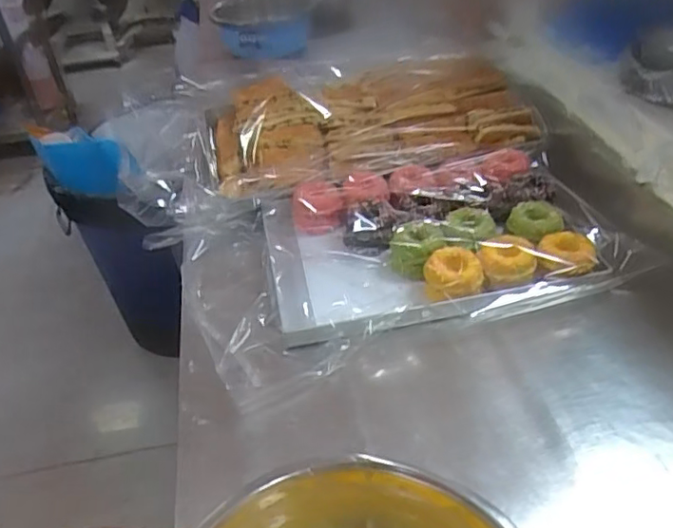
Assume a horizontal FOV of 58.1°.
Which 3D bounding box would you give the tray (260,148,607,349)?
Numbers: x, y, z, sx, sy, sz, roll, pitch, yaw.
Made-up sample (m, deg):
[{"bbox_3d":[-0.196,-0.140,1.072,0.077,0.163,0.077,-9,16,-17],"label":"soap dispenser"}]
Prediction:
[{"bbox_3d":[0.122,-0.042,0.852,0.436,0.065,0.281,-10,39,-5],"label":"tray"}]

